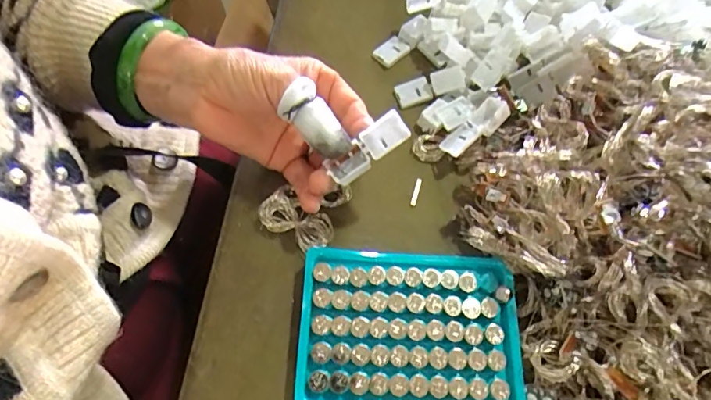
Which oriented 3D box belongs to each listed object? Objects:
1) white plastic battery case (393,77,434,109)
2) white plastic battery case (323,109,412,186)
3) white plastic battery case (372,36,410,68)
[{"bbox_3d":[0.046,-0.086,0.363,0.028,0.004,0.021,-20,83,7],"label":"white plastic battery case"},{"bbox_3d":[0.008,-0.032,0.284,0.055,0.008,0.021,-40,72,13],"label":"white plastic battery case"},{"bbox_3d":[0.030,-0.123,0.379,0.018,0.006,0.028,43,72,14],"label":"white plastic battery case"}]

